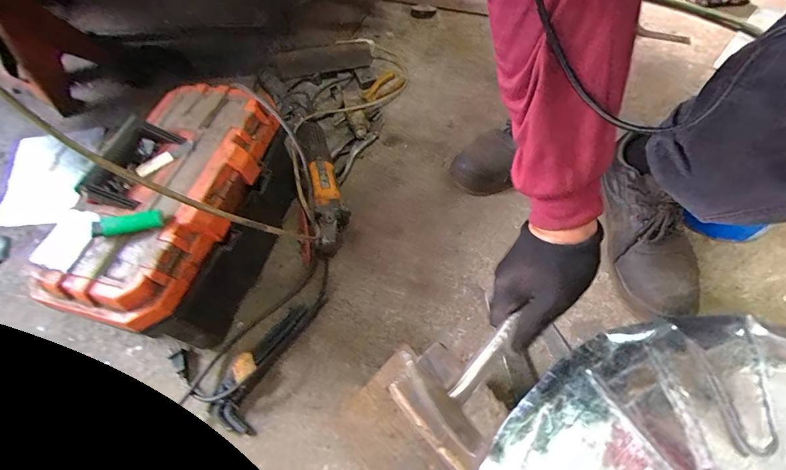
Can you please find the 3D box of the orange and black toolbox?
[{"bbox_3d":[-0.293,-0.027,0.585,0.219,0.209,0.366,11,61,10],"label":"orange and black toolbox"}]

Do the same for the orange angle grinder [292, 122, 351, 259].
[{"bbox_3d":[-0.128,-0.096,0.690,0.064,0.077,0.281,-13,60,-4],"label":"orange angle grinder"}]

